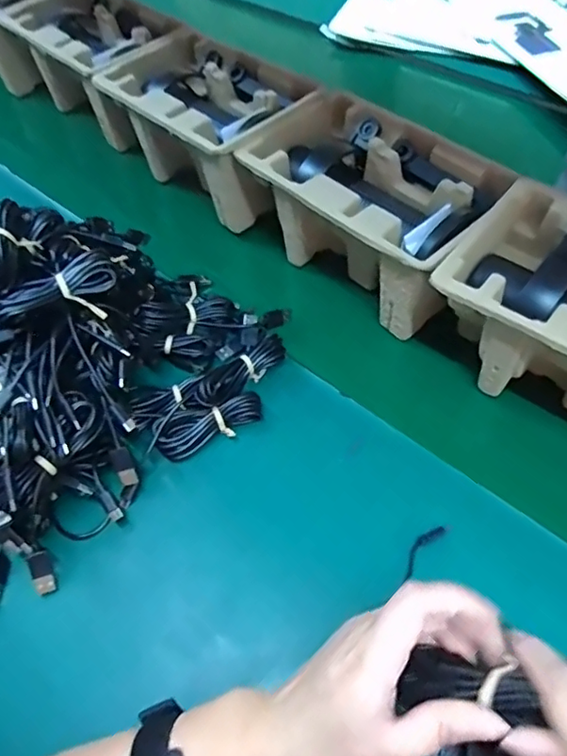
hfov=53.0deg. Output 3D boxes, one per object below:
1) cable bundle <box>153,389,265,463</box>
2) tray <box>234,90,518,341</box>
[{"bbox_3d":[-0.058,0.037,0.457,0.086,0.022,0.030,-20,54,-9],"label":"cable bundle"},{"bbox_3d":[0.074,-0.159,0.528,0.230,0.096,0.153,35,64,27],"label":"tray"}]

